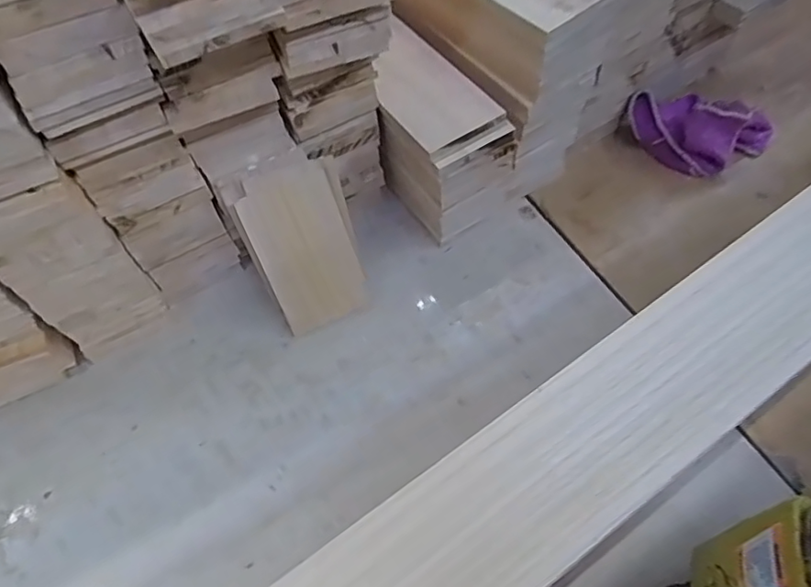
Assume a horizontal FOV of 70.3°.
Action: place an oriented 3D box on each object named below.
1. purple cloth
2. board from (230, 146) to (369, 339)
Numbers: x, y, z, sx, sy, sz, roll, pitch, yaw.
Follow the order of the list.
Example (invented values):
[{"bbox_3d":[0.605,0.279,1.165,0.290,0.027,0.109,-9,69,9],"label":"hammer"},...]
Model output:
[{"bbox_3d":[0.290,-0.169,0.566,0.123,0.050,0.090,38,68,21],"label":"purple cloth"},{"bbox_3d":[-0.084,-0.043,0.482,0.082,0.139,0.019,-20,19,-8],"label":"board"}]

